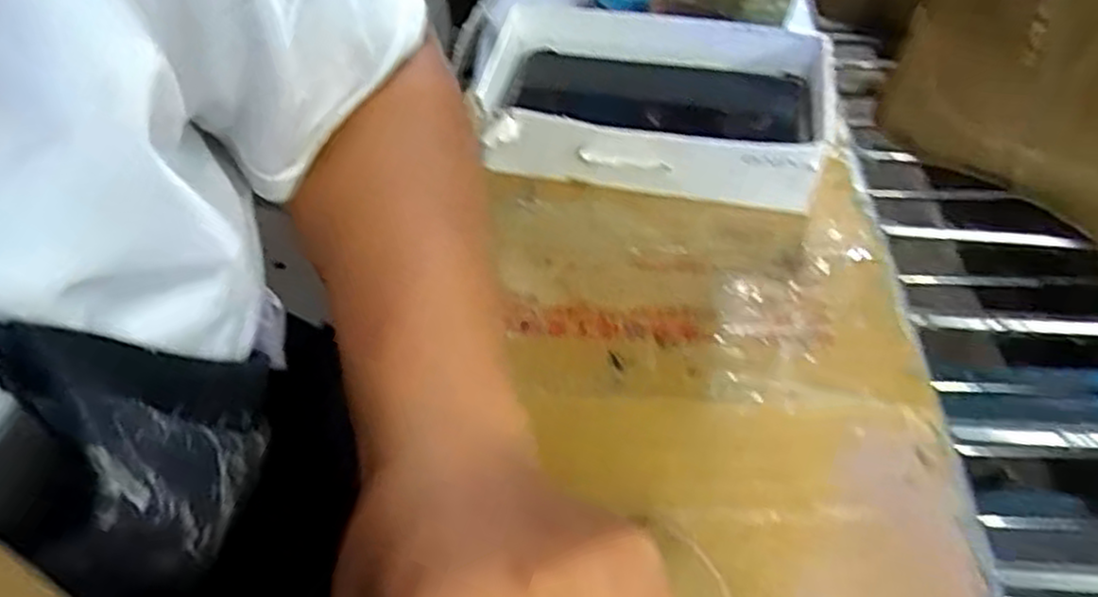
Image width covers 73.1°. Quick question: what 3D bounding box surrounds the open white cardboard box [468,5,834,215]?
[{"bbox_3d":[0.058,-0.107,0.422,0.192,0.057,0.107,9,51,8],"label":"open white cardboard box"}]

